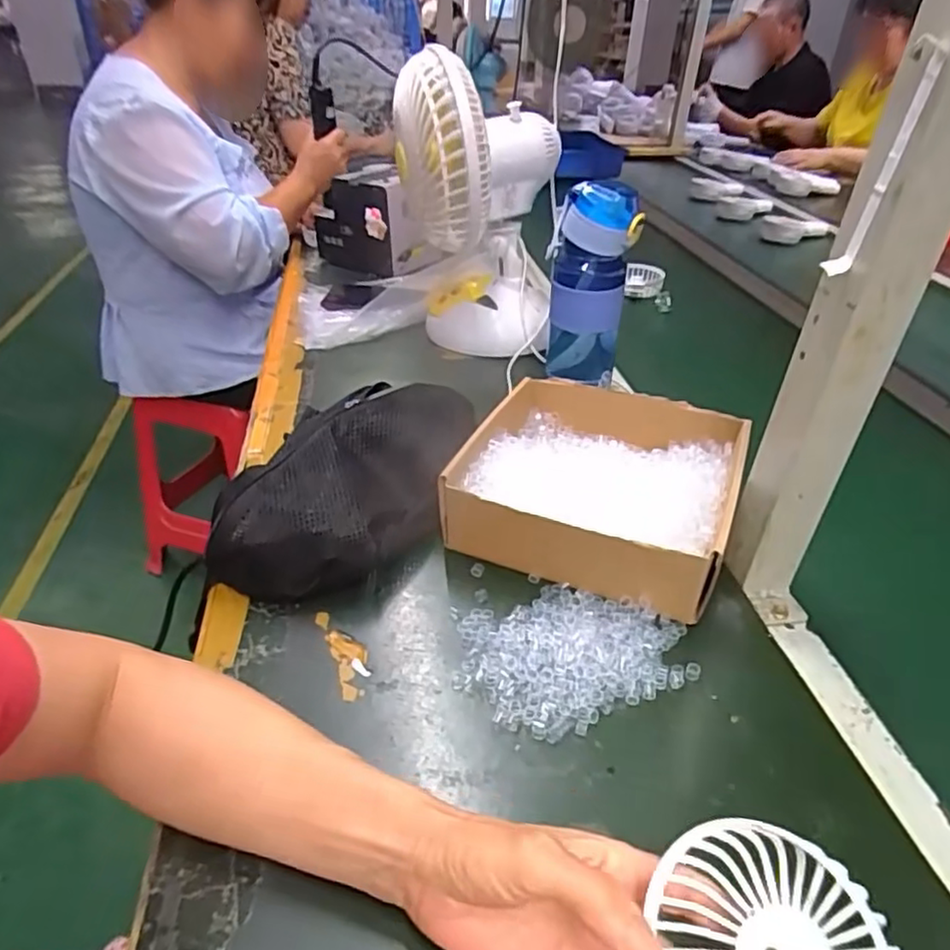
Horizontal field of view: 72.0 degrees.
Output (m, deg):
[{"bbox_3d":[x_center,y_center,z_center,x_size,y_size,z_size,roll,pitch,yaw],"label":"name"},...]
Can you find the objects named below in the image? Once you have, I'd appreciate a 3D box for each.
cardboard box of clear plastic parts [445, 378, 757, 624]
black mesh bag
[{"bbox_3d":[0.104,0.004,0.559,0.212,0.063,0.208,16,37,18],"label":"cardboard box of clear plastic parts"},{"bbox_3d":[-0.092,0.001,0.556,0.136,0.079,0.244,13,37,15],"label":"black mesh bag"}]

